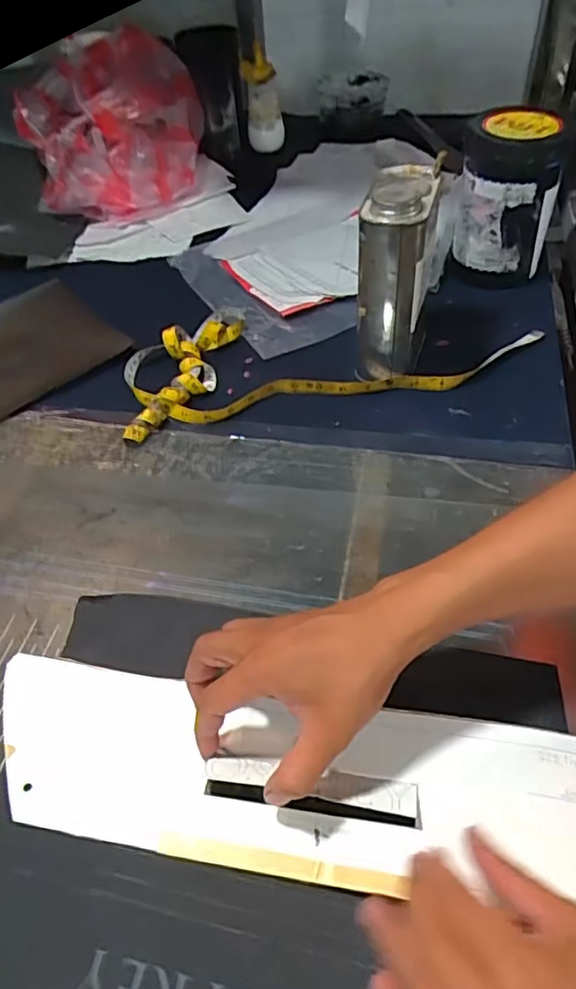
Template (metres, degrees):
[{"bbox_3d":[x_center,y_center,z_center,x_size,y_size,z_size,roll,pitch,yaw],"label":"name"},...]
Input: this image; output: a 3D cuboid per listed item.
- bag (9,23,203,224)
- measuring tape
[{"bbox_3d":[-0.252,-0.519,0.839,0.255,0.199,0.163,-16,51,-8],"label":"bag"},{"bbox_3d":[0.047,-0.170,0.645,0.459,0.035,0.191,-11,50,-4],"label":"measuring tape"}]

